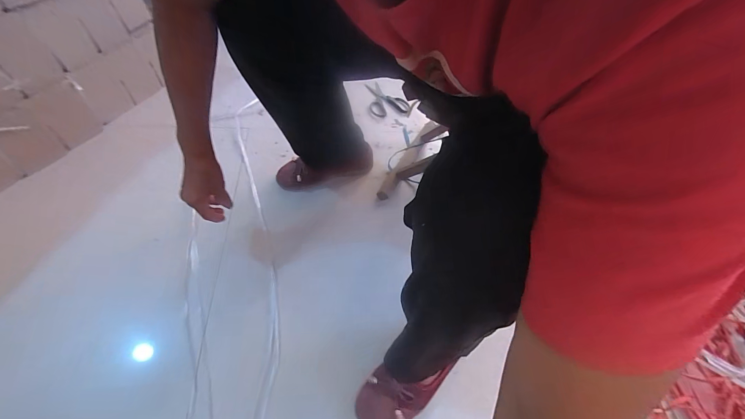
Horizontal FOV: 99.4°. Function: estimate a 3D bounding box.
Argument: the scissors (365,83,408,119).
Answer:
[{"bbox_3d":[0.040,-0.346,0.986,0.119,0.015,0.159,-9,56,-13],"label":"scissors"}]

